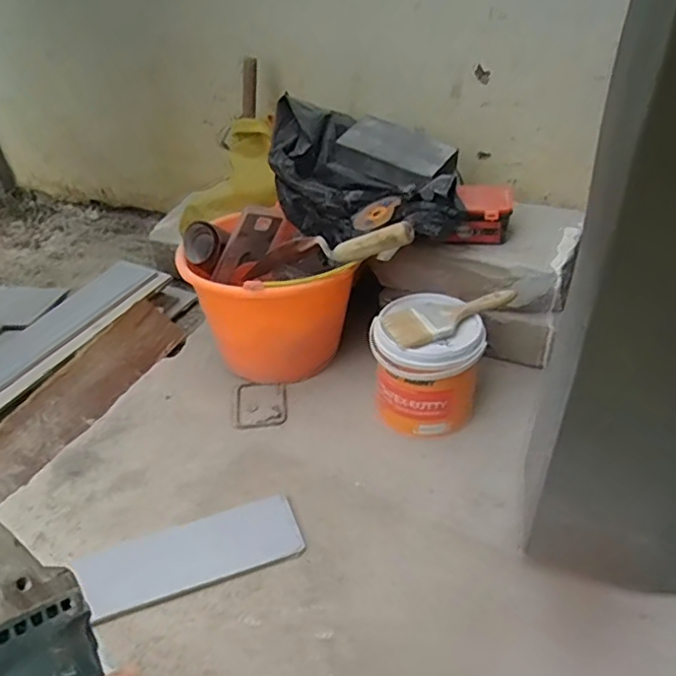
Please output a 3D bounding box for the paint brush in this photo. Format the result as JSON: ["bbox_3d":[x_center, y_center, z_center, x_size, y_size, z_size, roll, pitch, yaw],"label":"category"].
[{"bbox_3d":[0.167,-0.033,0.882,0.197,0.021,0.070,-14,37,-14],"label":"paint brush"}]

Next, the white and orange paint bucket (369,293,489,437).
[{"bbox_3d":[0.133,0.037,0.924,0.154,0.167,0.140,-2,36,1],"label":"white and orange paint bucket"}]

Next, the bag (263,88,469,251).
[{"bbox_3d":[0.045,-0.265,1.004,0.209,0.155,0.376,-30,44,-32],"label":"bag"}]

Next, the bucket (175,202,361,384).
[{"bbox_3d":[-0.121,-0.061,1.025,0.215,0.234,0.232,-23,41,-25],"label":"bucket"}]

